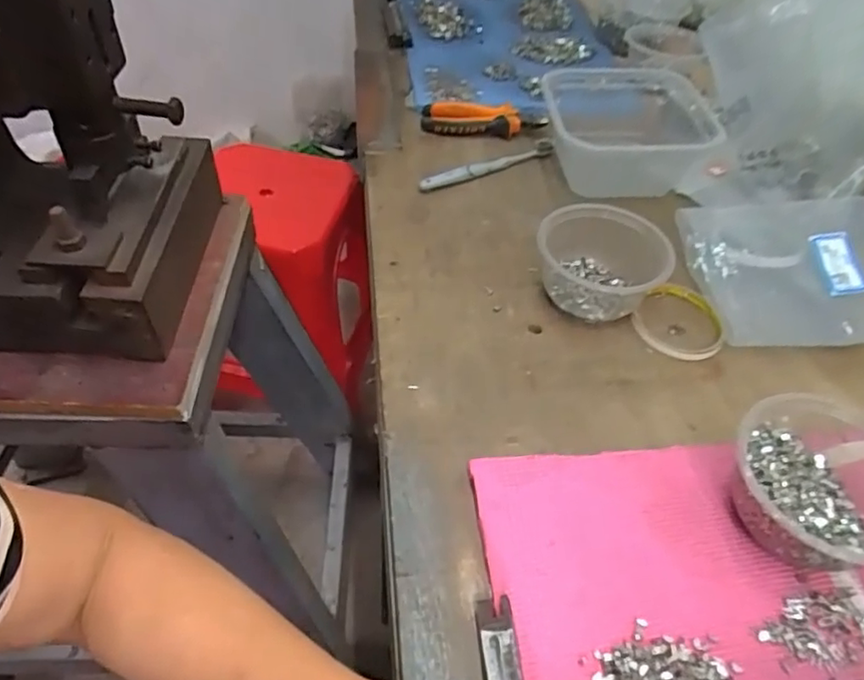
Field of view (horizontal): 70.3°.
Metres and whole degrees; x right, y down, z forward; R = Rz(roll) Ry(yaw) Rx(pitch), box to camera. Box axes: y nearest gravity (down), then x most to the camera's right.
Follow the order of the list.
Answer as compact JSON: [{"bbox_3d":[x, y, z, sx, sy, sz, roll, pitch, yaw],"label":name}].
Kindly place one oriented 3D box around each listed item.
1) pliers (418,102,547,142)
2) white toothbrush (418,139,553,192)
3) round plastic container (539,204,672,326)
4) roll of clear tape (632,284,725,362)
[{"bbox_3d":[0.063,-0.269,0.750,0.148,0.027,0.048,5,48,2],"label":"pliers"},{"bbox_3d":[0.064,-0.199,0.702,0.182,0.019,0.019,-24,52,-22],"label":"white toothbrush"},{"bbox_3d":[0.154,-0.070,0.563,0.109,0.062,0.109,1,48,-1],"label":"round plastic container"},{"bbox_3d":[0.225,-0.018,0.554,0.074,0.017,0.083,25,52,20],"label":"roll of clear tape"}]

